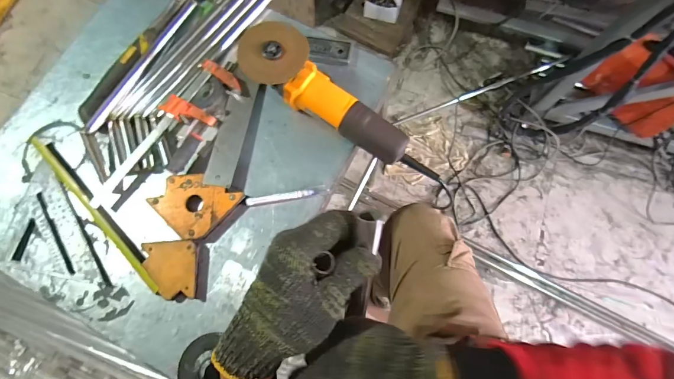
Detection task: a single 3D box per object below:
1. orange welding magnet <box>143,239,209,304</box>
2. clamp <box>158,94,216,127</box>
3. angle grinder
[{"bbox_3d":[-0.240,0.121,0.499,0.092,0.021,0.085,-1,75,1],"label":"orange welding magnet"},{"bbox_3d":[-0.243,-0.124,0.541,0.089,0.023,0.031,28,78,8],"label":"clamp"},{"bbox_3d":[0.006,-0.135,0.506,0.337,0.079,0.087,32,78,9],"label":"angle grinder"}]

